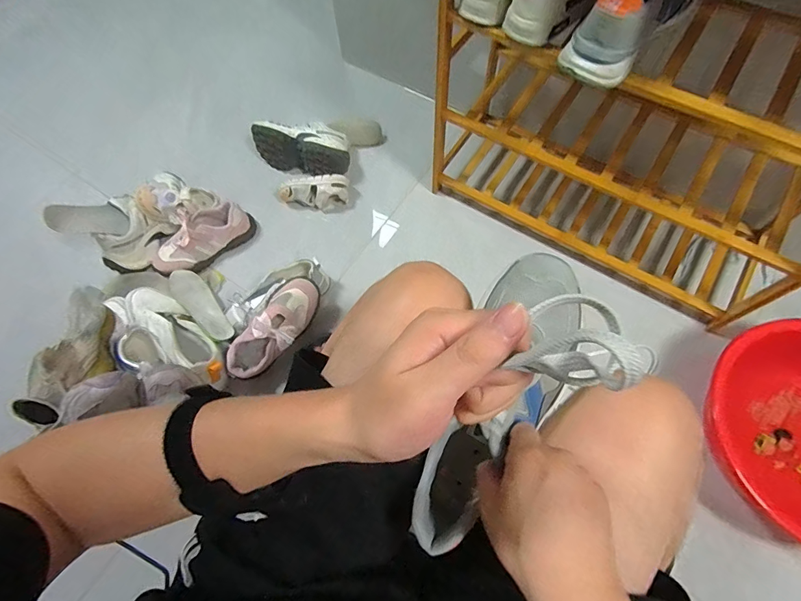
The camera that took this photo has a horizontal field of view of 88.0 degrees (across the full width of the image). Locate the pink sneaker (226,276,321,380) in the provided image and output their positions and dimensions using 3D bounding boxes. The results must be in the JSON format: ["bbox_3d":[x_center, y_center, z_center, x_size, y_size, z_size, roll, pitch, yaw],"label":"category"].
[{"bbox_3d":[-0.248,0.051,0.825,0.095,0.088,0.234,30,71,14],"label":"pink sneaker"}]

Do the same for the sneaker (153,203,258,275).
[{"bbox_3d":[-0.460,-0.145,0.961,0.093,0.115,0.237,42,74,18],"label":"sneaker"}]

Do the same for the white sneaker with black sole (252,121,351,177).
[{"bbox_3d":[-0.241,-0.391,1.037,0.239,0.106,0.120,21,69,11],"label":"white sneaker with black sole"}]

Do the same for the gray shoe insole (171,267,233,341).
[{"bbox_3d":[-0.426,0.005,0.877,0.065,0.011,0.217,-22,58,-40],"label":"gray shoe insole"}]

